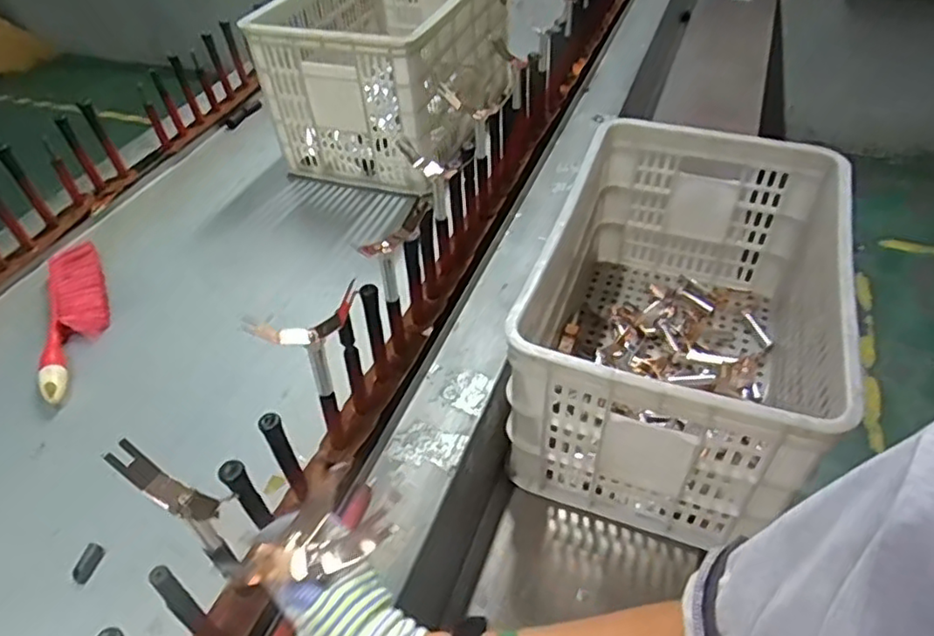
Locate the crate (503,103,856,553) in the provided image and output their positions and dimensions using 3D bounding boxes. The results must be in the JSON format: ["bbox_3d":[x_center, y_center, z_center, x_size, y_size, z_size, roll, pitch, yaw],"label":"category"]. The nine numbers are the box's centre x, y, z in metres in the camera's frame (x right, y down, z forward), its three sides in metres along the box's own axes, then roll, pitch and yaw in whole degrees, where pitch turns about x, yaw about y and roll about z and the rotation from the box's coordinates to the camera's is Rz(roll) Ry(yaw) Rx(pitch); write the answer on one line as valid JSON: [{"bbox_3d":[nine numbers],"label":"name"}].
[{"bbox_3d":[0.293,-0.009,0.883,0.354,0.281,0.532,13,51,20],"label":"crate"}]

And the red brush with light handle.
[{"bbox_3d":[-0.539,-0.003,0.878,0.075,0.031,0.295,-16,45,-14],"label":"red brush with light handle"}]

